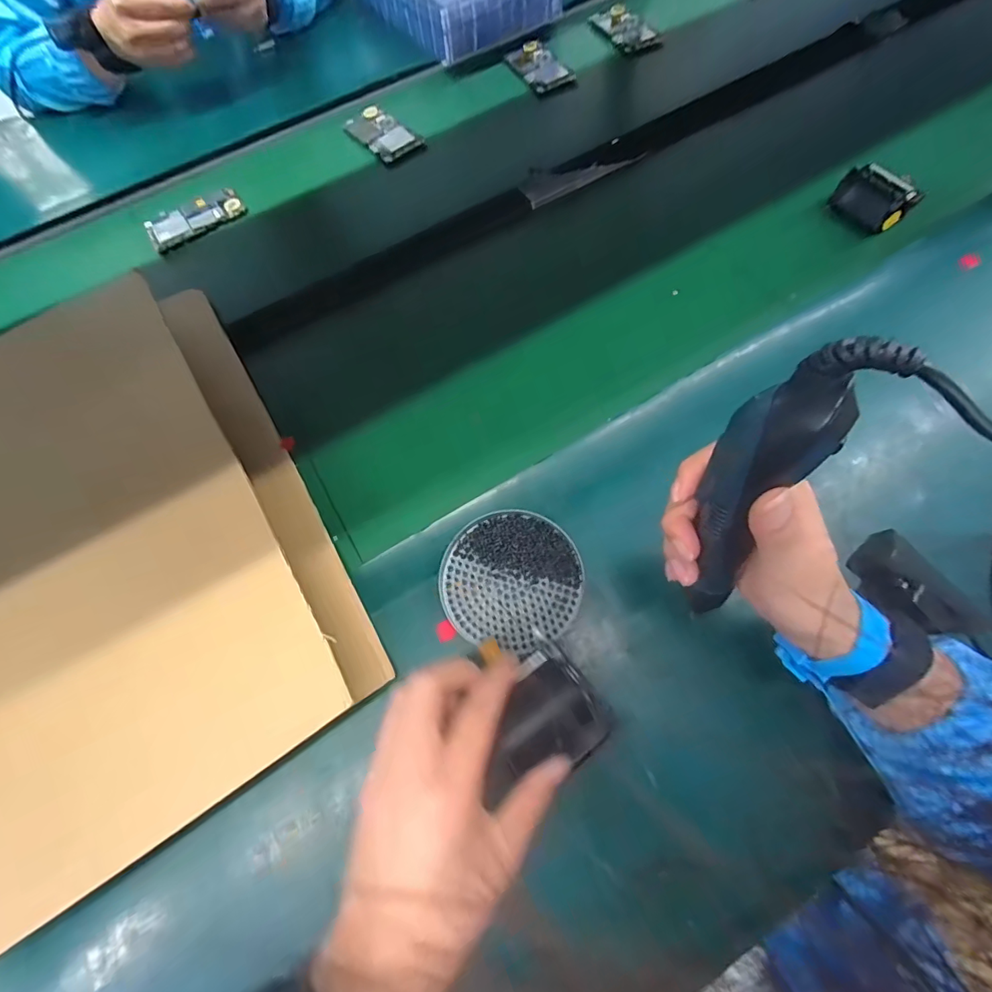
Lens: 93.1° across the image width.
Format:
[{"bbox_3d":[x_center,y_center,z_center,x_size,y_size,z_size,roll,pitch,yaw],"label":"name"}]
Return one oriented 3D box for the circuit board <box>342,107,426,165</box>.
[{"bbox_3d":[-0.159,-0.506,0.655,0.064,0.007,0.119,-39,72,-13],"label":"circuit board"}]

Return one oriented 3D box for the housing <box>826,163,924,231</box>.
[{"bbox_3d":[0.413,-0.327,0.516,0.045,0.035,0.071,-35,71,-11],"label":"housing"}]

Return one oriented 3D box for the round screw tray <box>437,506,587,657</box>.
[{"bbox_3d":[0.013,0.068,0.387,0.113,0.020,0.107,-1,68,2],"label":"round screw tray"}]

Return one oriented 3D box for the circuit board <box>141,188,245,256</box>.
[{"bbox_3d":[-0.391,-0.363,0.614,0.121,0.005,0.064,-30,70,-9],"label":"circuit board"}]

